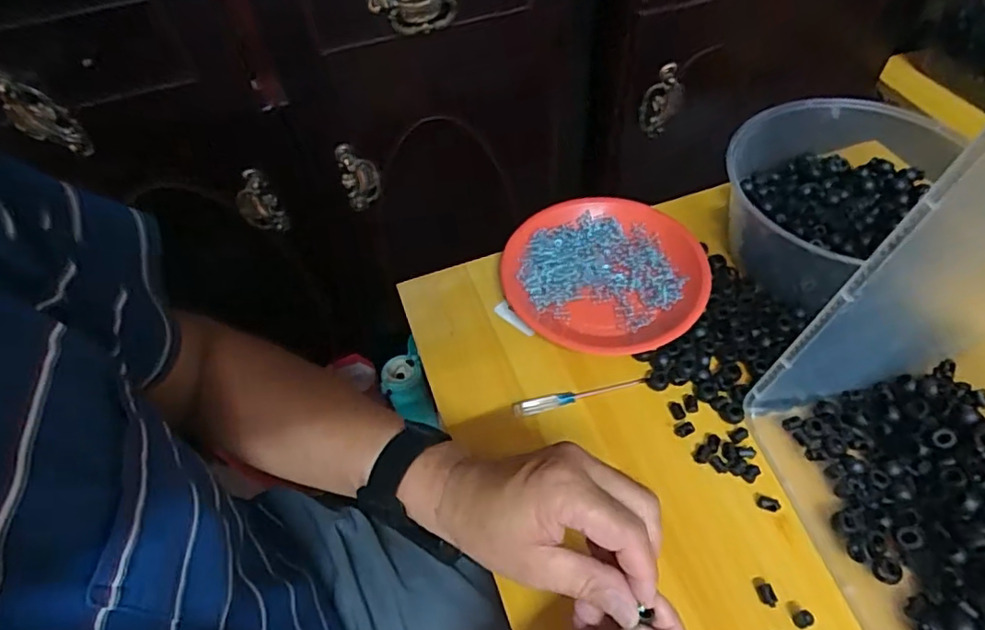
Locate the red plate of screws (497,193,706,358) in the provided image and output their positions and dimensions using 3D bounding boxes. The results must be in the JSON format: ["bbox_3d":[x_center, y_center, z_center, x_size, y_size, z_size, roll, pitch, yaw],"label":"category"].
[{"bbox_3d":[0.113,-0.044,0.570,0.192,0.027,0.183,-2,53,2],"label":"red plate of screws"}]

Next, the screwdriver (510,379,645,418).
[{"bbox_3d":[0.078,0.072,0.500,0.120,0.008,0.013,-11,53,-5],"label":"screwdriver"}]

